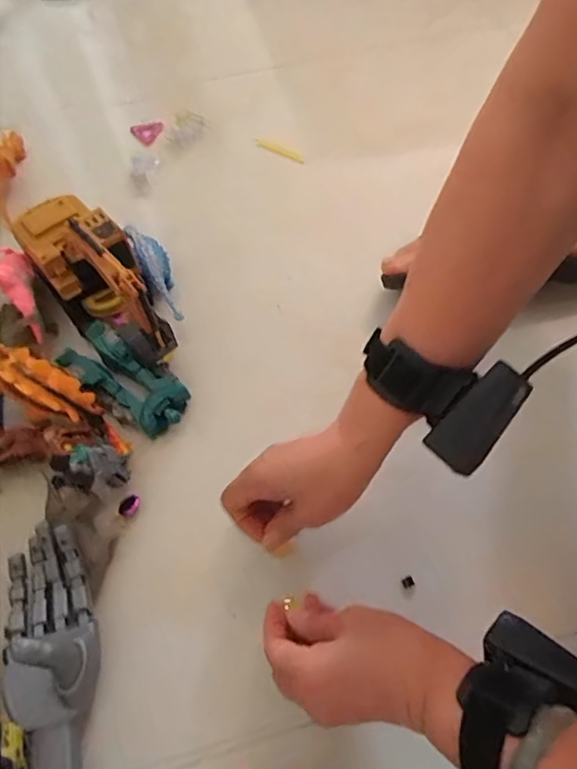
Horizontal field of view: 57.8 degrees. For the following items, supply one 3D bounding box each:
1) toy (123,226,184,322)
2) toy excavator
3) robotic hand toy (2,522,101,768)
[{"bbox_3d":[-0.142,-0.122,0.569,0.032,0.043,0.135,-24,62,-11],"label":"toy"},{"bbox_3d":[-0.186,-0.108,0.502,0.078,0.138,0.214,-34,65,-16],"label":"toy excavator"},{"bbox_3d":[-0.170,0.202,0.367,0.064,0.069,0.202,-19,61,-8],"label":"robotic hand toy"}]

